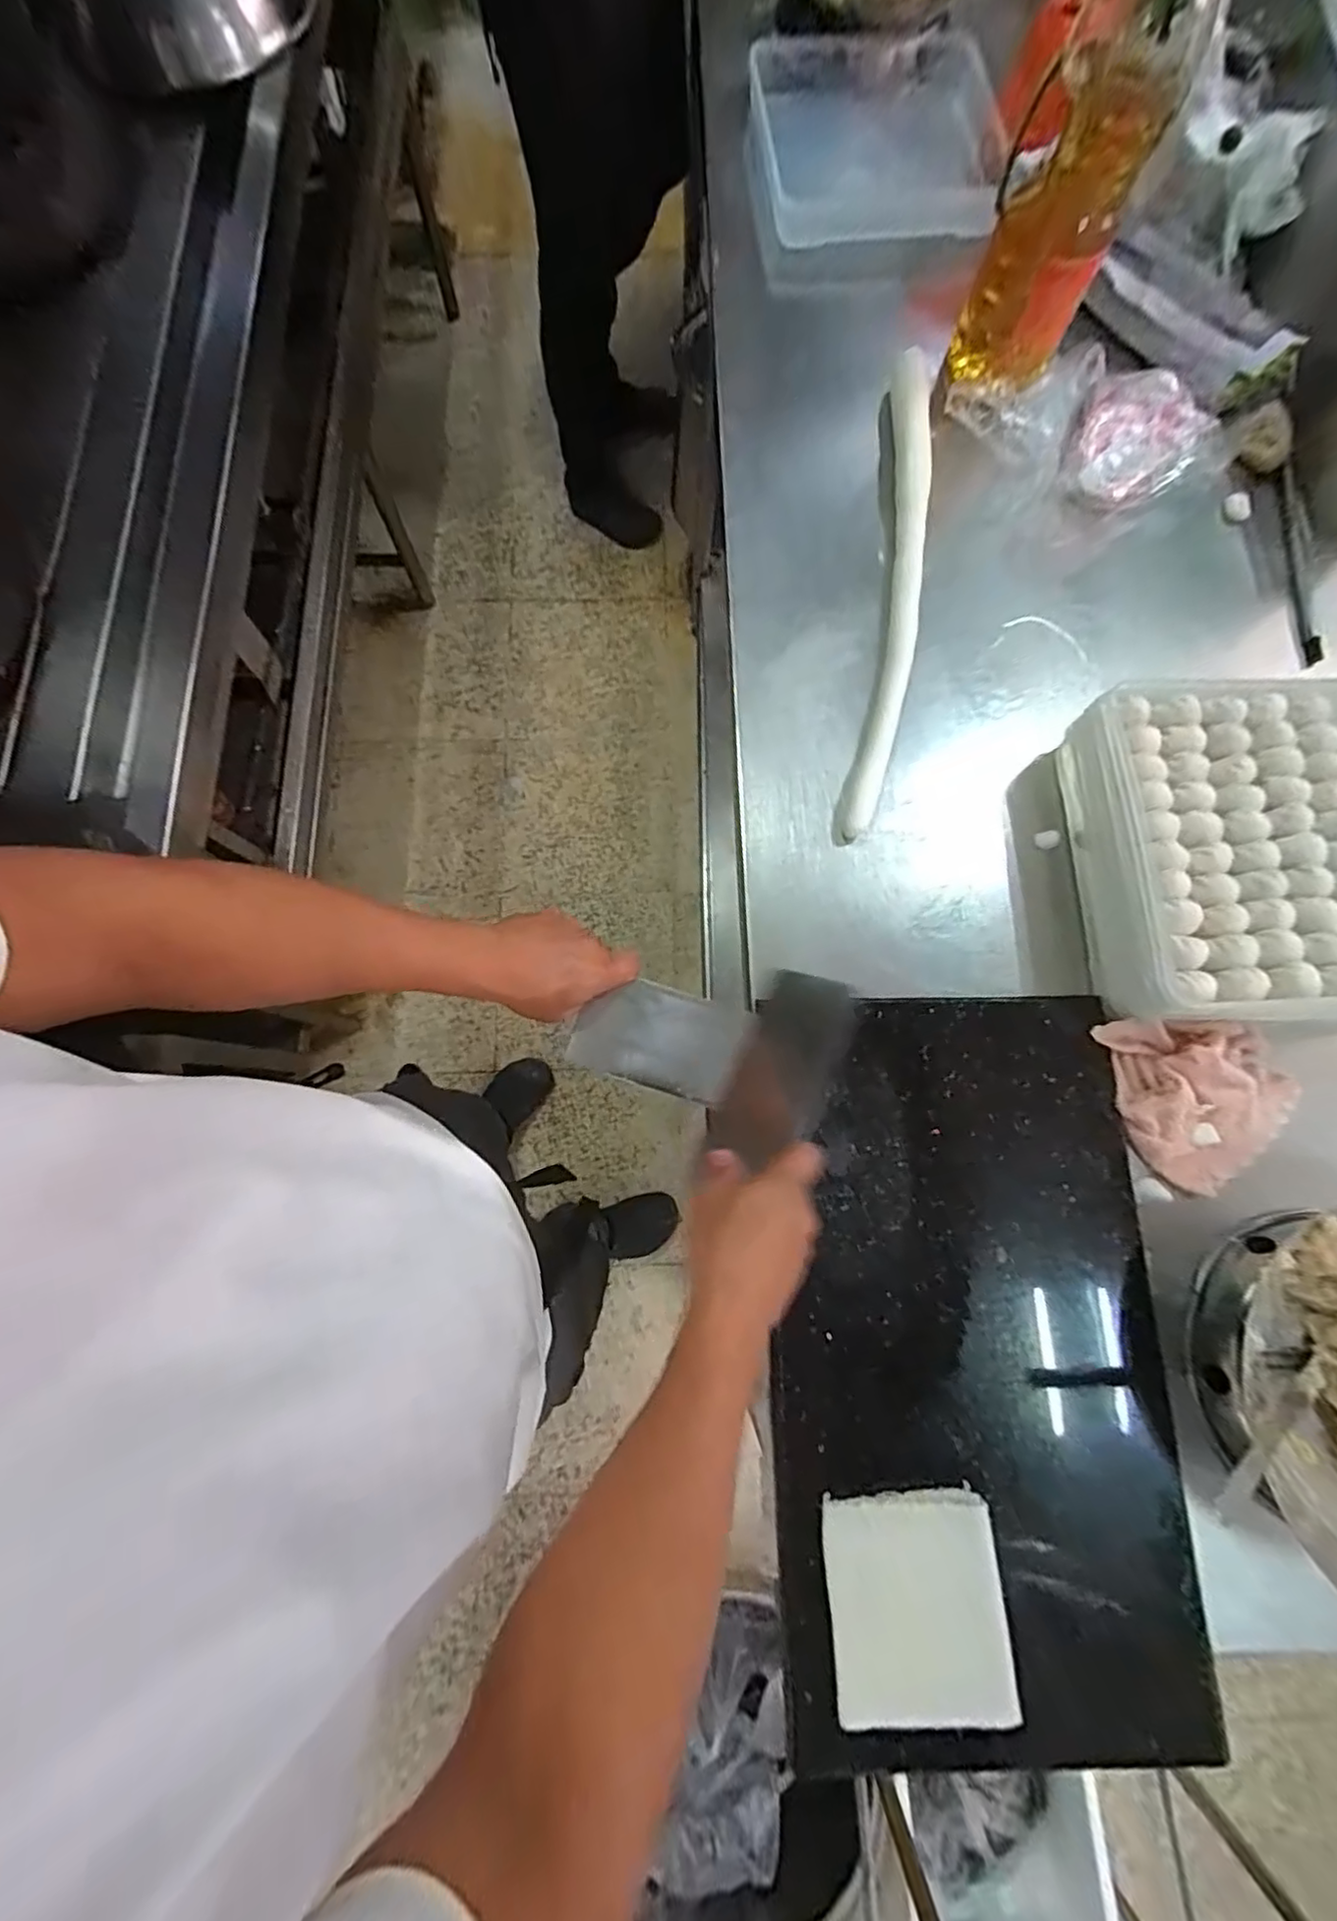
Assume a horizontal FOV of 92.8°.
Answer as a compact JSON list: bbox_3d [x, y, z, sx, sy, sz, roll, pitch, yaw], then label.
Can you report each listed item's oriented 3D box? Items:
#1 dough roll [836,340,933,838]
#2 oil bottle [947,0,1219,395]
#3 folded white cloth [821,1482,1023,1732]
[{"bbox_3d":[0.242,-0.409,0.677,0.051,0.037,0.586,9,77,2],"label":"dough roll"},{"bbox_3d":[0.378,-0.730,0.585,0.113,0.280,0.096,20,77,5],"label":"oil bottle"},{"bbox_3d":[0.177,0.466,0.454,0.118,0.026,0.135,-3,77,-1],"label":"folded white cloth"}]

